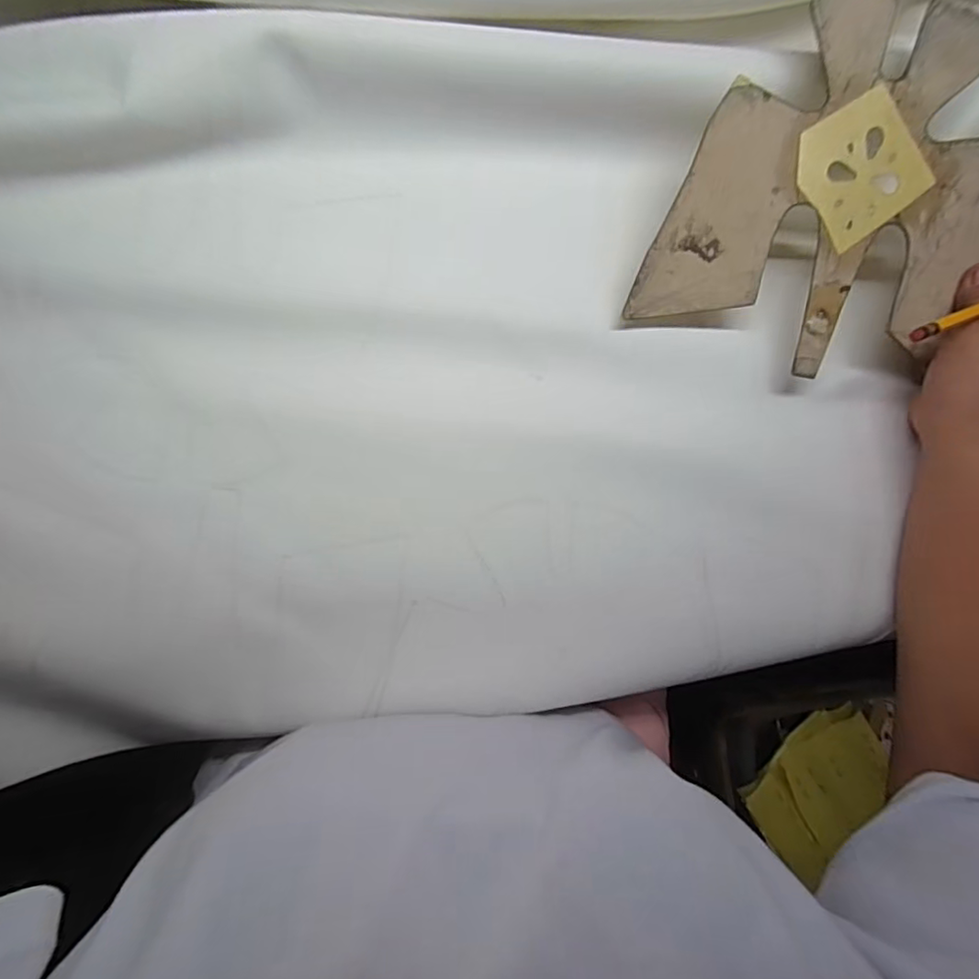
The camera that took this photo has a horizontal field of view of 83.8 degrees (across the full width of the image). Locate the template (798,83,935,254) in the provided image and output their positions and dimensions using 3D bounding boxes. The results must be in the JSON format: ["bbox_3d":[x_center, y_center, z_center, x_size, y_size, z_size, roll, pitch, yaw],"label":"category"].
[{"bbox_3d":[0.225,-0.195,0.331,0.068,0.004,0.071,-37,100,6],"label":"template"}]

